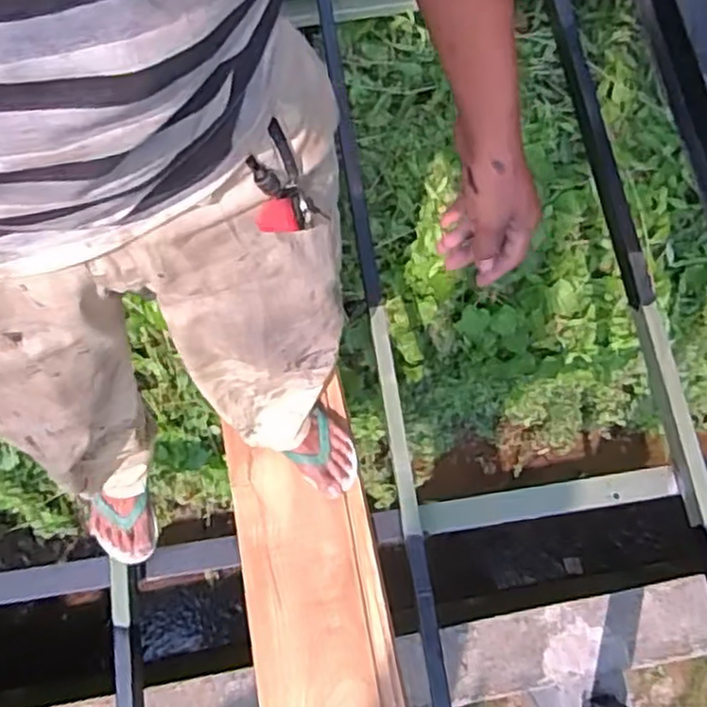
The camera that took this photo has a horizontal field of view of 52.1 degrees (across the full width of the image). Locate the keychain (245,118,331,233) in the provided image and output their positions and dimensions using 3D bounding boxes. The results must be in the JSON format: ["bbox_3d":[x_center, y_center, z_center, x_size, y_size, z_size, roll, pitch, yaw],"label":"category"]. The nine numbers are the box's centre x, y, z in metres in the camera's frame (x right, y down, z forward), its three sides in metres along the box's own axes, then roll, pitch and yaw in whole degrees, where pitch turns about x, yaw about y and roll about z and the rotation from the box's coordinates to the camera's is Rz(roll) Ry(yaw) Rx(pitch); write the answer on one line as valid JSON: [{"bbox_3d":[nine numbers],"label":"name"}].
[{"bbox_3d":[-0.056,-0.127,0.574,0.040,0.101,0.051,37,77,11],"label":"keychain"}]

